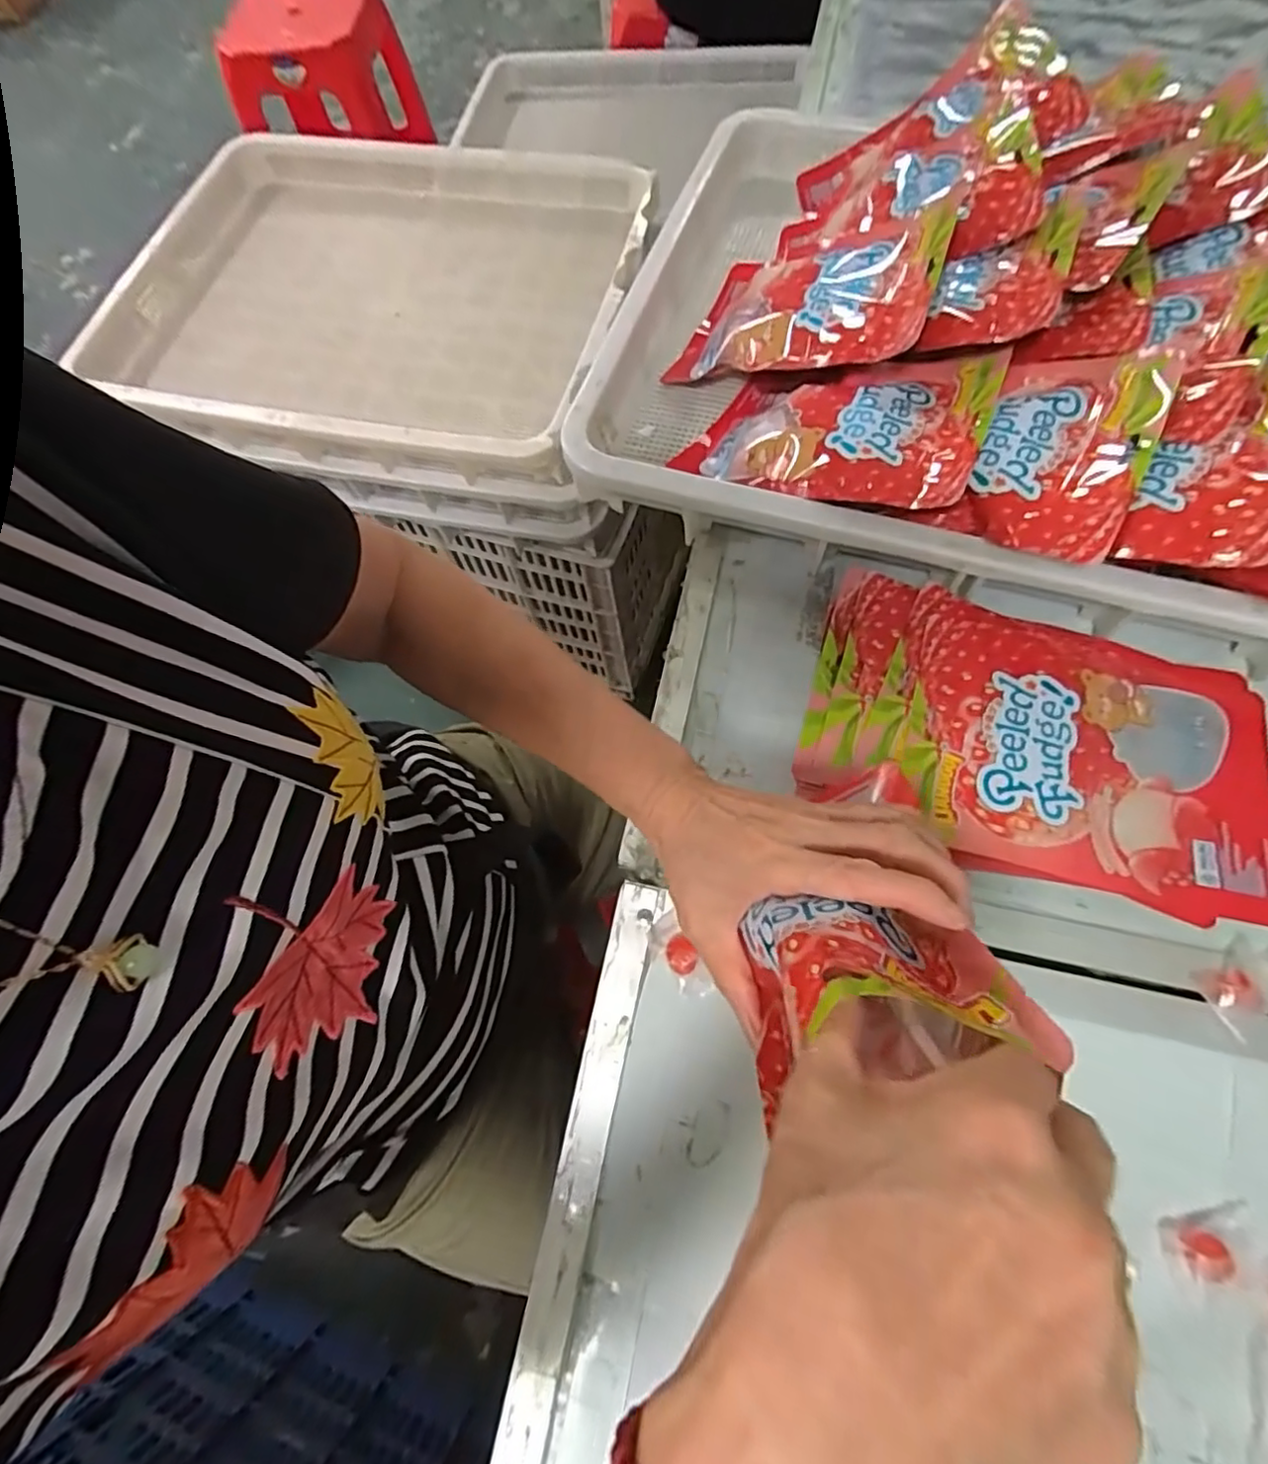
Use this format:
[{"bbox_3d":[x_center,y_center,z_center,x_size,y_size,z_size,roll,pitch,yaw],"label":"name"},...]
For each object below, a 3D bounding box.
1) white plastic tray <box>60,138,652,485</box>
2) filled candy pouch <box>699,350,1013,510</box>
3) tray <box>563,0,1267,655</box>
[{"bbox_3d":[-0.320,-0.561,0.777,0.662,0.076,0.492,16,71,9],"label":"white plastic tray"},{"bbox_3d":[0.148,-0.220,0.443,0.186,0.025,0.141,17,68,30],"label":"filled candy pouch"},{"bbox_3d":[0.326,-0.315,0.472,0.663,0.139,0.496,20,72,10],"label":"tray"}]

